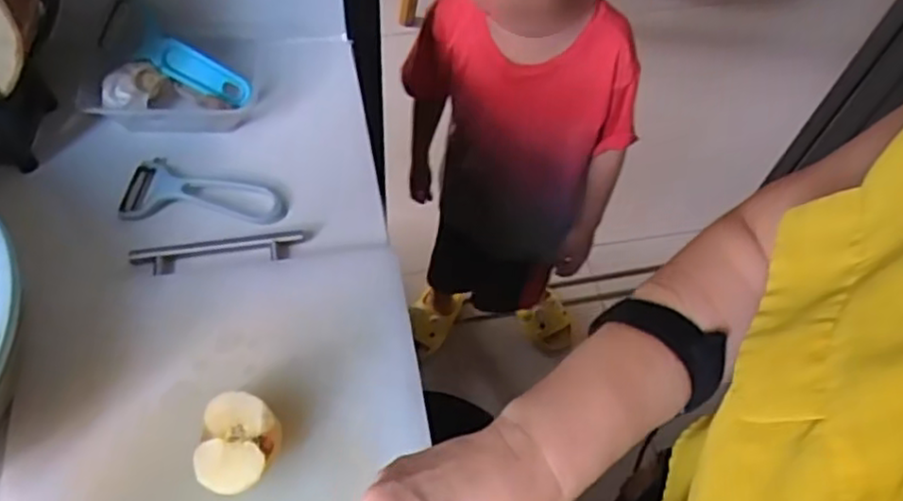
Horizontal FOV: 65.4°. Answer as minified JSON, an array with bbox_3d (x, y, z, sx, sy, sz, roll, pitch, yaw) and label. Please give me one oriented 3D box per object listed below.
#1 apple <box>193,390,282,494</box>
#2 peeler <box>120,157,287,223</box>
[{"bbox_3d":[-0.147,0.136,0.490,0.055,0.035,0.065,4,59,-2],"label":"apple"},{"bbox_3d":[-0.221,-0.053,0.634,0.141,0.023,0.062,5,59,-2],"label":"peeler"}]

